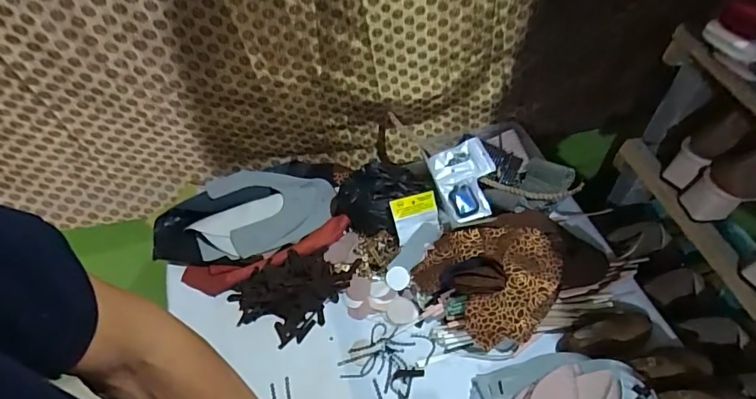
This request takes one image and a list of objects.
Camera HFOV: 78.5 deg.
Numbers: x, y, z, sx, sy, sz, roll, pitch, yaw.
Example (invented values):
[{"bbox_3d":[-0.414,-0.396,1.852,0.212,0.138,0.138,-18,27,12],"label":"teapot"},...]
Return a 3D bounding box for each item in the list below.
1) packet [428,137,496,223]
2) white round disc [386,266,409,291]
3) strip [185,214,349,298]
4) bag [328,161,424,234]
[{"bbox_3d":[0.151,-0.032,0.774,0.101,0.012,0.129,-24,74,-7],"label":"packet"},{"bbox_3d":[0.029,0.119,0.696,0.036,0.004,0.035,-2,77,8],"label":"white round disc"},{"bbox_3d":[-0.167,0.090,0.720,0.261,0.036,0.061,-15,51,-13],"label":"strip"},{"bbox_3d":[0.000,-0.004,0.750,0.148,0.054,0.113,-7,50,-5],"label":"bag"}]

